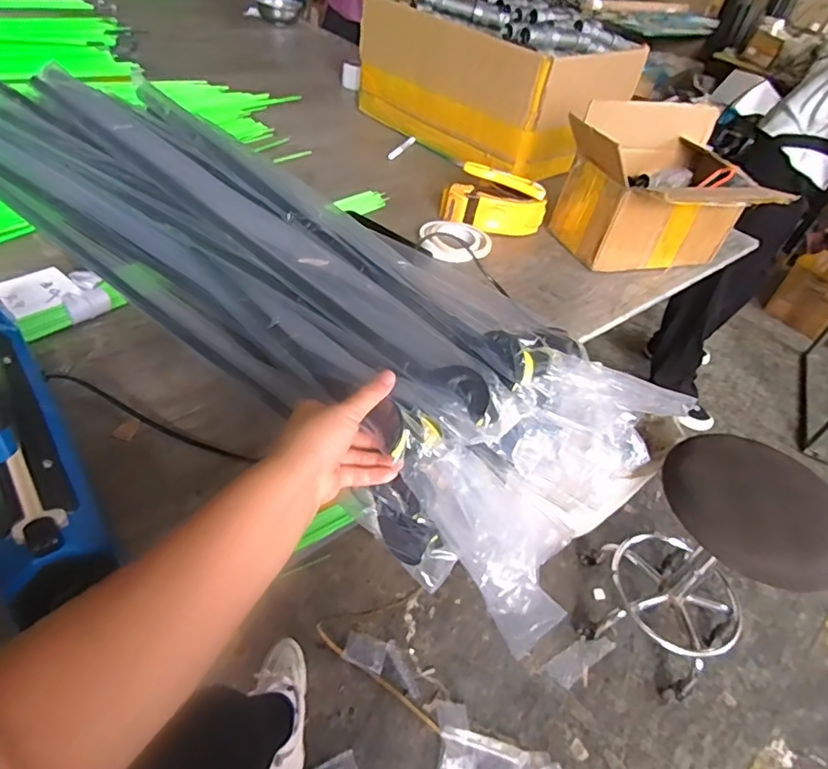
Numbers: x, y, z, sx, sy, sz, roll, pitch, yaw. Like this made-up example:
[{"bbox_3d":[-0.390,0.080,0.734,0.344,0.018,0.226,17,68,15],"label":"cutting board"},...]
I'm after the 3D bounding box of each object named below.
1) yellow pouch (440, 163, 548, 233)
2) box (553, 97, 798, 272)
[{"bbox_3d":[0.133,-0.299,0.908,0.155,0.067,0.127,26,44,14],"label":"yellow pouch"},{"bbox_3d":[0.378,-0.292,0.851,0.281,0.193,0.222,-5,45,-18],"label":"box"}]

